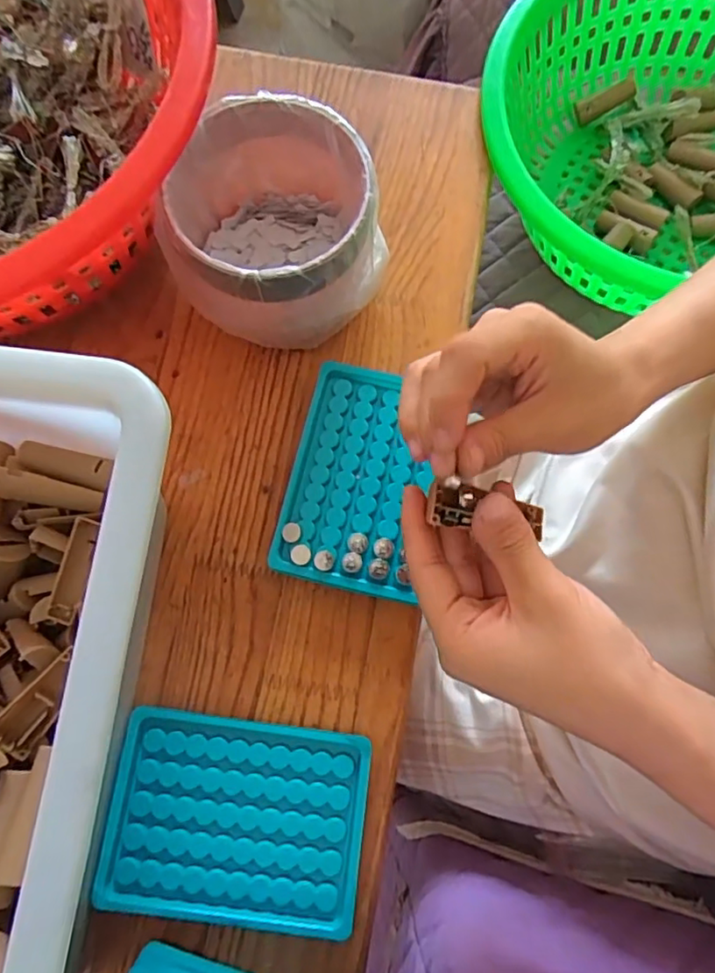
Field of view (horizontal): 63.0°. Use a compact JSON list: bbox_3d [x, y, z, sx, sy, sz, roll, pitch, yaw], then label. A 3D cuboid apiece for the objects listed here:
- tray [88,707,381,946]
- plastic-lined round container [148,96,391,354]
[{"bbox_3d":[-0.063,0.175,0.309,0.131,0.011,0.096,7,74,1],"label":"tray"},{"bbox_3d":[-0.048,-0.150,0.352,0.112,0.084,0.115,0,74,-1],"label":"plastic-lined round container"}]

